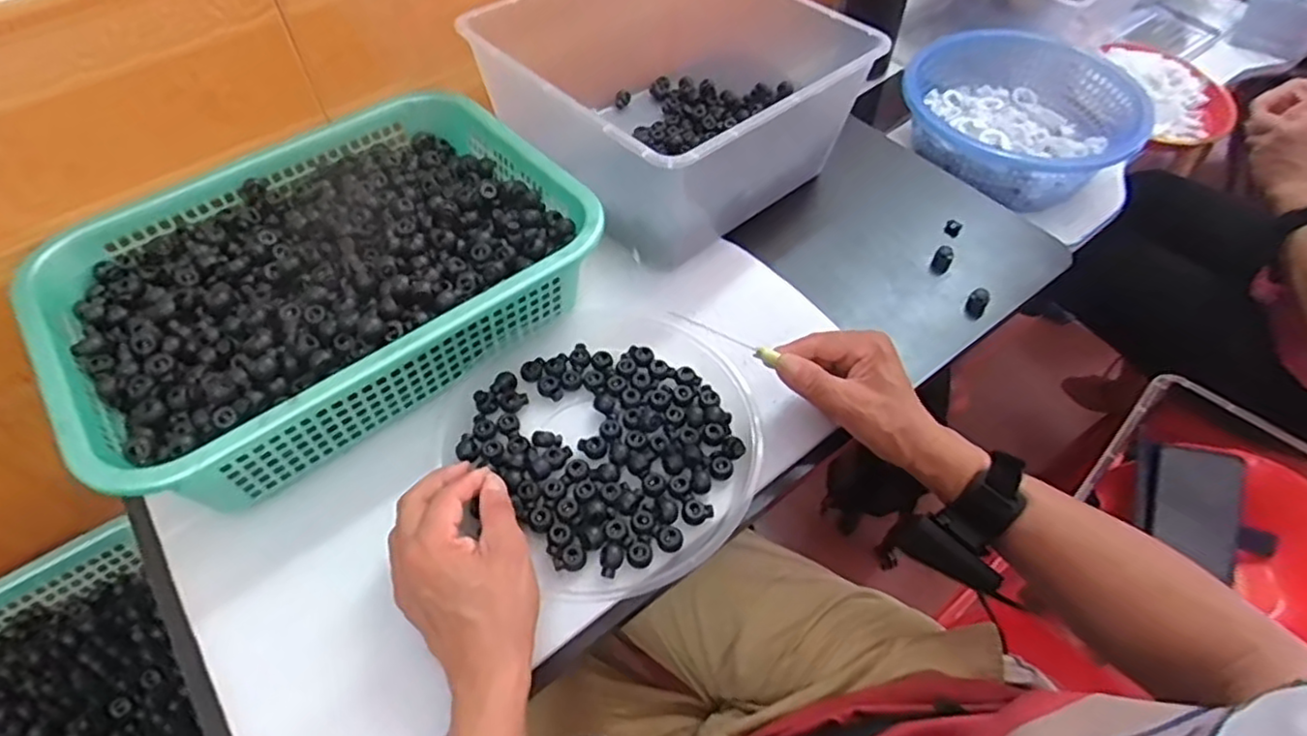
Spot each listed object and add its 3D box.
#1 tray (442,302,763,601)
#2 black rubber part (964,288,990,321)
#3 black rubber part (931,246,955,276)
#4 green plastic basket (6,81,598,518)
[{"bbox_3d":[-0.028,0.045,0.517,0.202,0.026,0.227,-35,61,-23],"label":"tray"},{"bbox_3d":[0.294,-0.059,0.625,0.017,0.024,0.021,29,59,19],"label":"black rubber part"},{"bbox_3d":[0.275,-0.104,0.654,0.017,0.017,0.024,26,58,18],"label":"black rubber part"},{"bbox_3d":[-0.259,-0.075,0.558,0.373,0.091,0.283,-34,61,-22],"label":"green plastic basket"}]

